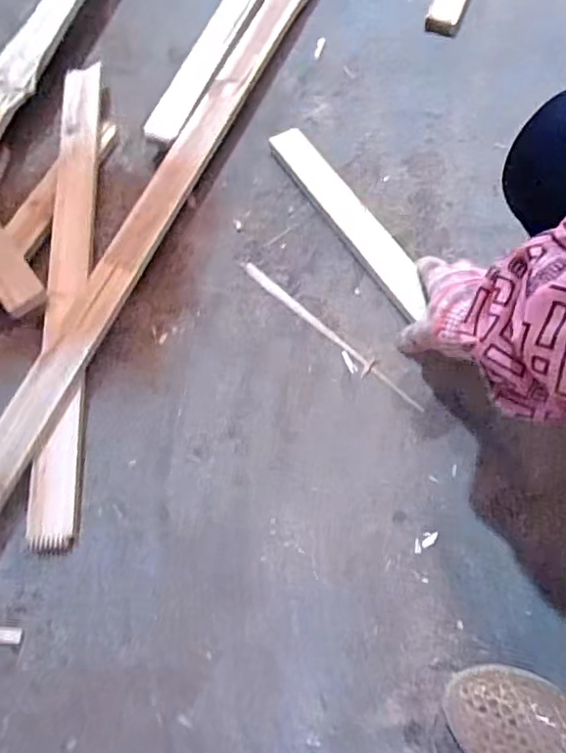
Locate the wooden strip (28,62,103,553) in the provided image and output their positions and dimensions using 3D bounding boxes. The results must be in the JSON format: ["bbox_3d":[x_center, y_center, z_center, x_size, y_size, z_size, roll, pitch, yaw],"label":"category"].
[{"bbox_3d":[-0.221,-0.110,0.593,0.043,0.025,0.554,-4,69,-1],"label":"wooden strip"}]

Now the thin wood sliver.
[{"bbox_3d":[0.045,-0.043,0.572,0.018,0.008,0.231,-41,74,-14],"label":"thin wood sliver"}]

